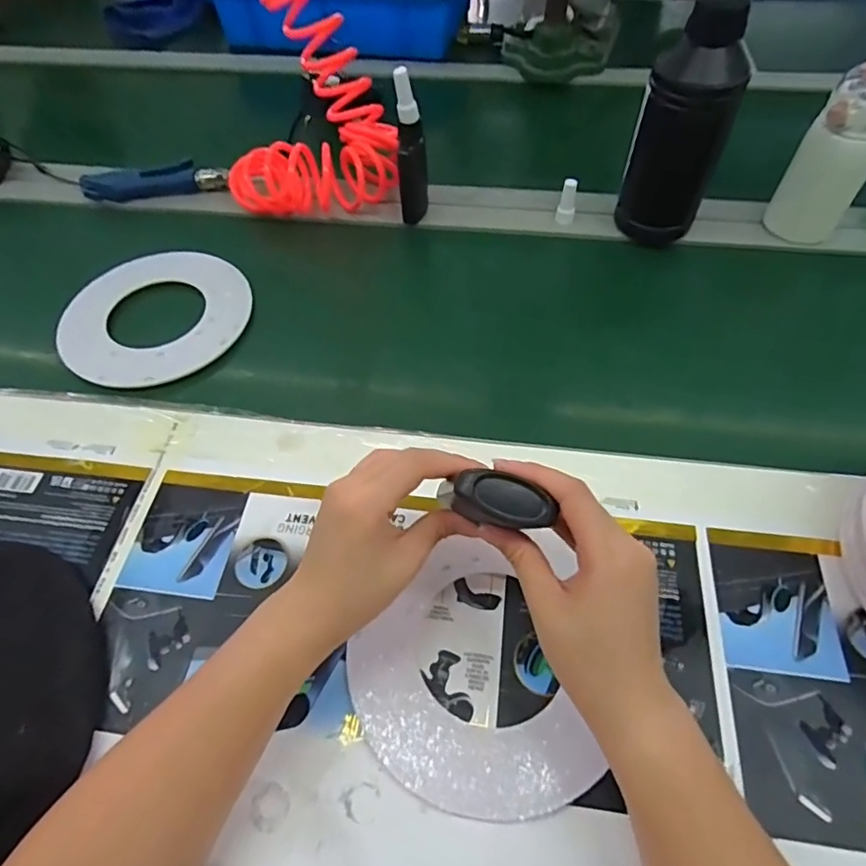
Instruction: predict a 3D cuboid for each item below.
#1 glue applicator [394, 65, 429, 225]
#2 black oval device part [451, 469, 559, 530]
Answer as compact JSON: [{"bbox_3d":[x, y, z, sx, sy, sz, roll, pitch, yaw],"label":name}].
[{"bbox_3d":[-0.023,-0.307,0.616,0.030,0.162,0.032,-1,56,1],"label":"glue applicator"},{"bbox_3d":[0.037,0.034,0.290,0.050,0.014,0.025,16,92,-4],"label":"black oval device part"}]

